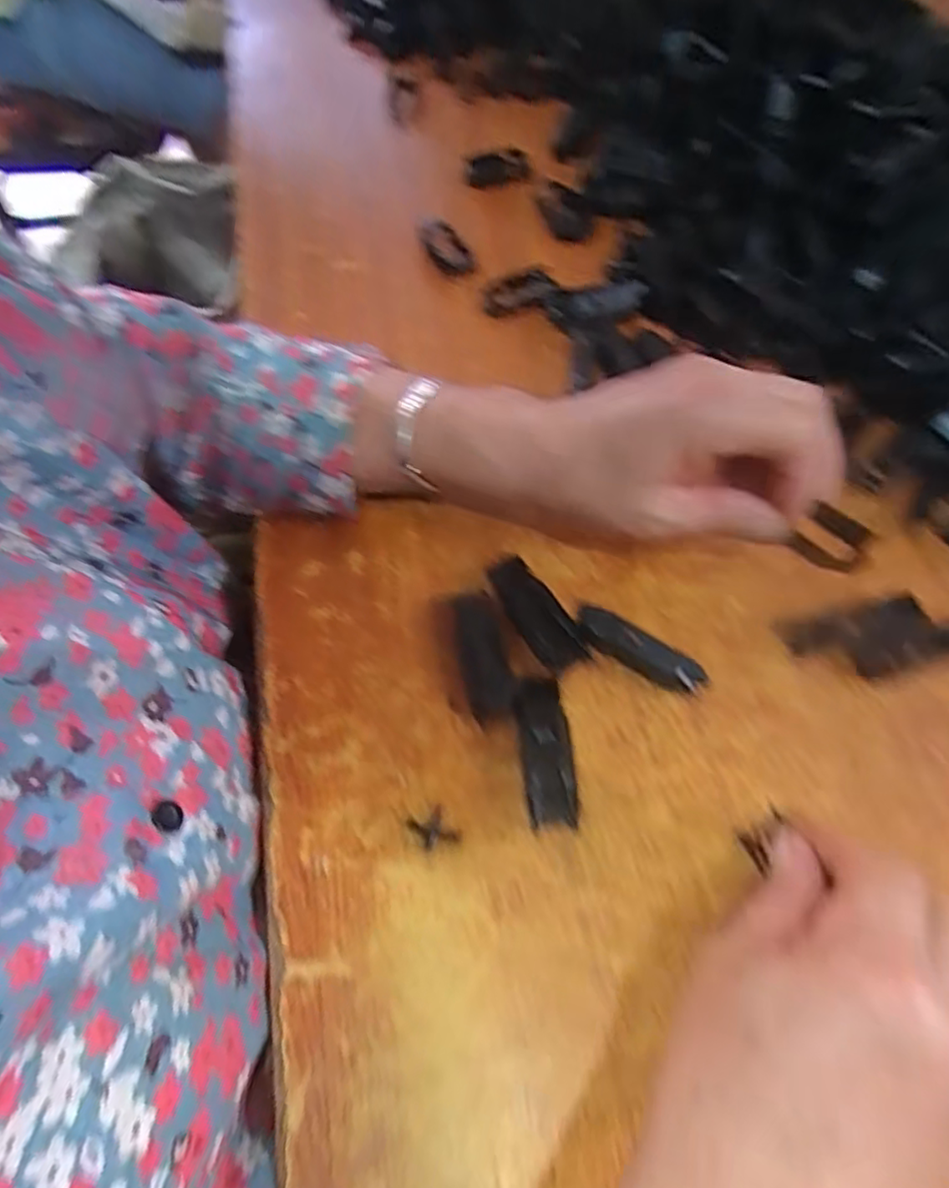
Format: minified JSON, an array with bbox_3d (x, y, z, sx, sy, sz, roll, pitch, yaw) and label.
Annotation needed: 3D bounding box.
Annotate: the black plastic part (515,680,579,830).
[{"bbox_3d":[0.032,0.070,0.290,0.022,0.009,0.064,-7,64,-1],"label":"black plastic part"}]

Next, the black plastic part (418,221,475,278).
[{"bbox_3d":[-0.020,-0.232,0.437,0.021,0.011,0.054,-29,66,-11],"label":"black plastic part"}]

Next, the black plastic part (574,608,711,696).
[{"bbox_3d":[0.077,0.027,0.304,0.062,0.021,0.013,29,69,16],"label":"black plastic part"}]

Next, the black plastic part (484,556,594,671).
[{"bbox_3d":[0.030,0.010,0.318,0.022,0.011,0.062,-31,66,-12],"label":"black plastic part"}]

